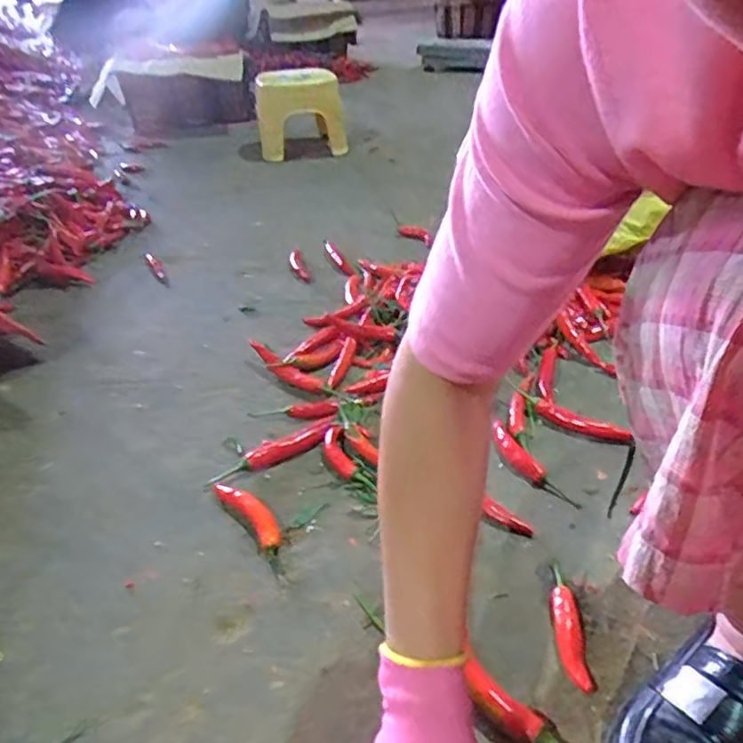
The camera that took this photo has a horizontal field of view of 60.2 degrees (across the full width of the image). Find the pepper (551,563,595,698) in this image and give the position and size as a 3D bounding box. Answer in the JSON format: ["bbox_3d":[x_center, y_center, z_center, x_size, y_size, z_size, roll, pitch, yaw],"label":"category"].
[{"bbox_3d":[0.174,0.222,0.569,0.022,0.017,0.129,0,34,5],"label":"pepper"}]

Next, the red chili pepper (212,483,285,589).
[{"bbox_3d":[-0.120,0.159,0.670,0.031,0.023,0.157,-24,39,-27],"label":"red chili pepper"}]

